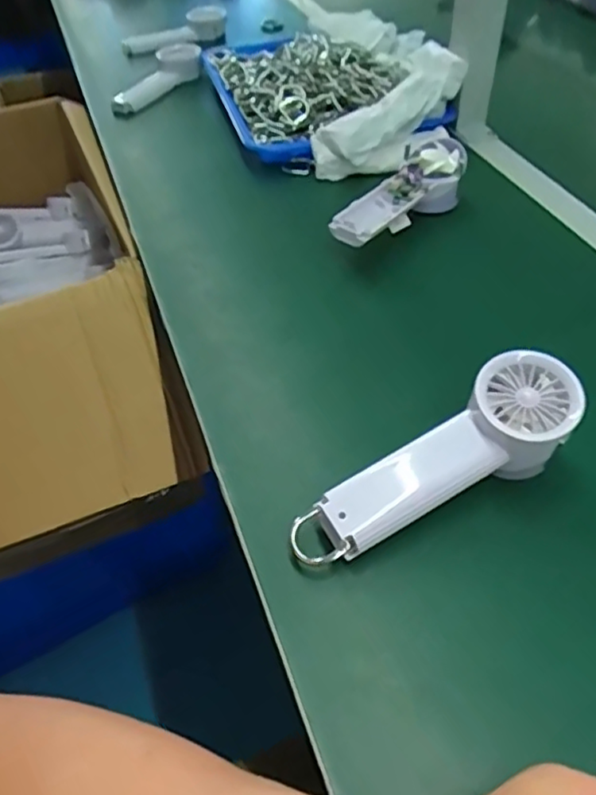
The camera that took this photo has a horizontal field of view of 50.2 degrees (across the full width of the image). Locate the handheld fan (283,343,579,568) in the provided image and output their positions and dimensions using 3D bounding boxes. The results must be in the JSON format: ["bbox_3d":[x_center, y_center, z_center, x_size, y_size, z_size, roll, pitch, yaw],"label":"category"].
[{"bbox_3d":[0.086,0.045,0.390,0.190,0.053,0.055,-32,52,-4],"label":"handheld fan"}]

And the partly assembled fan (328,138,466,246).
[{"bbox_3d":[0.099,-0.183,0.609,0.060,0.058,0.173,29,55,26],"label":"partly assembled fan"}]

